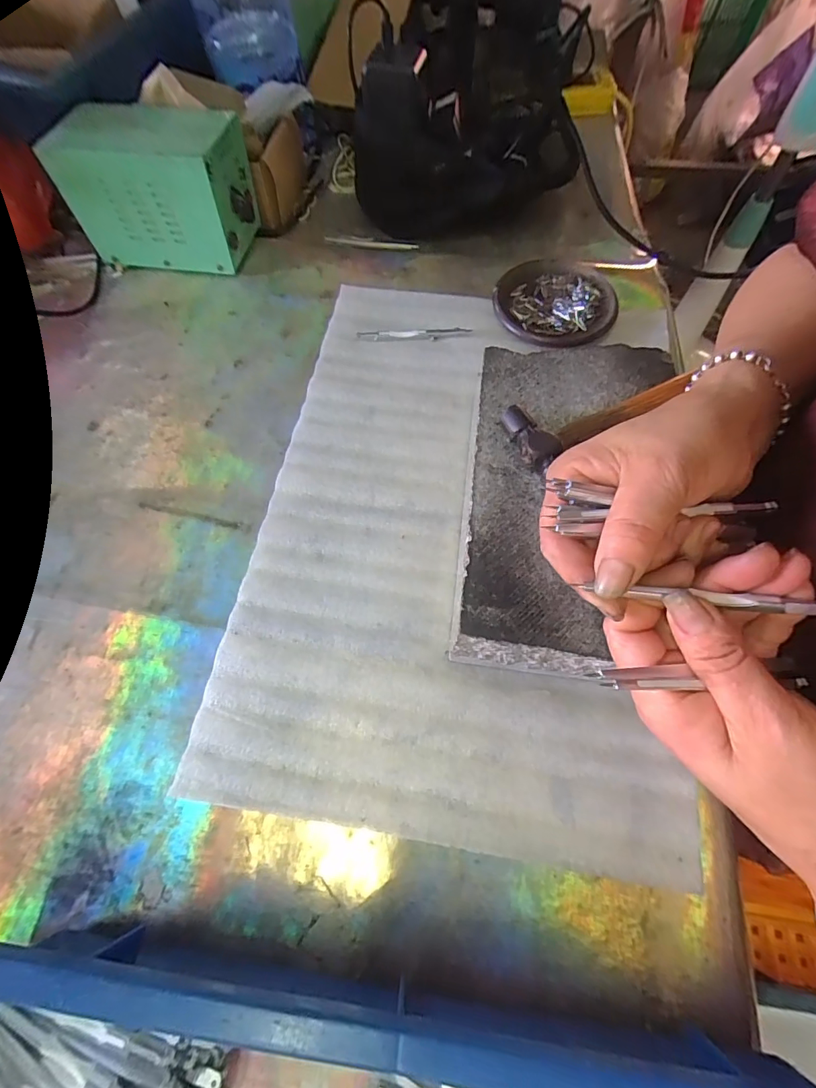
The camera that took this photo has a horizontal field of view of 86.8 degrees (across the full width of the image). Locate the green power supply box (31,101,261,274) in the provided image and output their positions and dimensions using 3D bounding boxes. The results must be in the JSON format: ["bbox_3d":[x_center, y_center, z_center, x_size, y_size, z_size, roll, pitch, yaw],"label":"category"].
[{"bbox_3d":[-0.250,-0.362,0.443,0.165,0.110,0.100,7,67,6],"label":"green power supply box"}]

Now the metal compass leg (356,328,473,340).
[{"bbox_3d":[0.005,-0.202,0.413,0.107,0.004,0.009,-1,66,3],"label":"metal compass leg"}]

